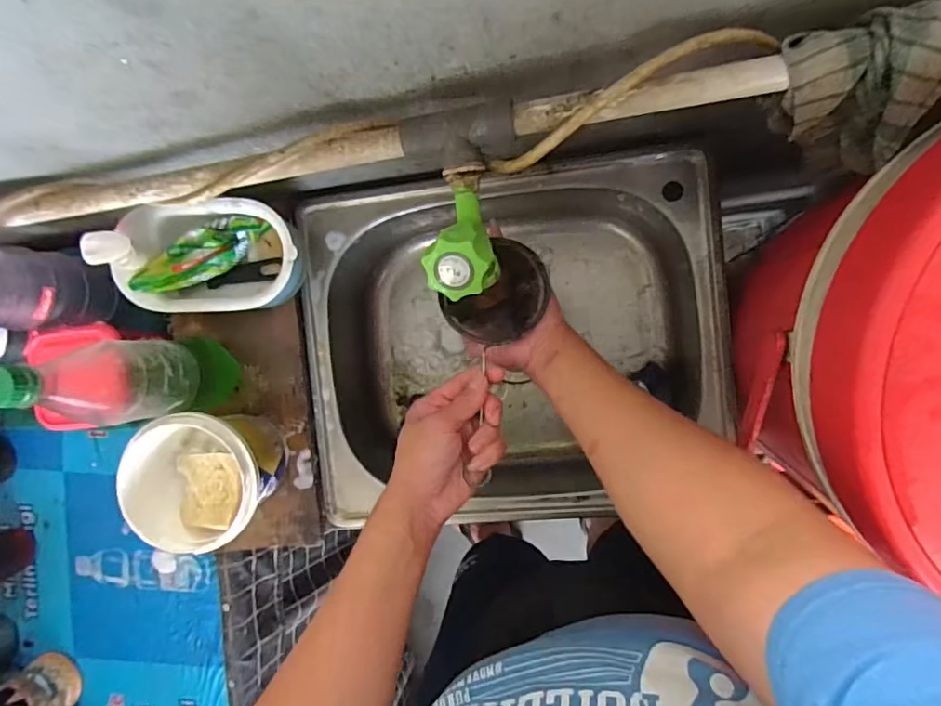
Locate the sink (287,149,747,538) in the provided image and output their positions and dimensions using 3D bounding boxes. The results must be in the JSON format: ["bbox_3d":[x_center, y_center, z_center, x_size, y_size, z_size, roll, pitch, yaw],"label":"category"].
[{"bbox_3d":[0.045,-0.004,0.690,0.482,0.161,0.396,-6,91,9],"label":"sink"}]

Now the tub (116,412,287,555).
[{"bbox_3d":[-0.262,0.124,0.590,0.124,0.151,0.129,0,91,9],"label":"tub"}]

